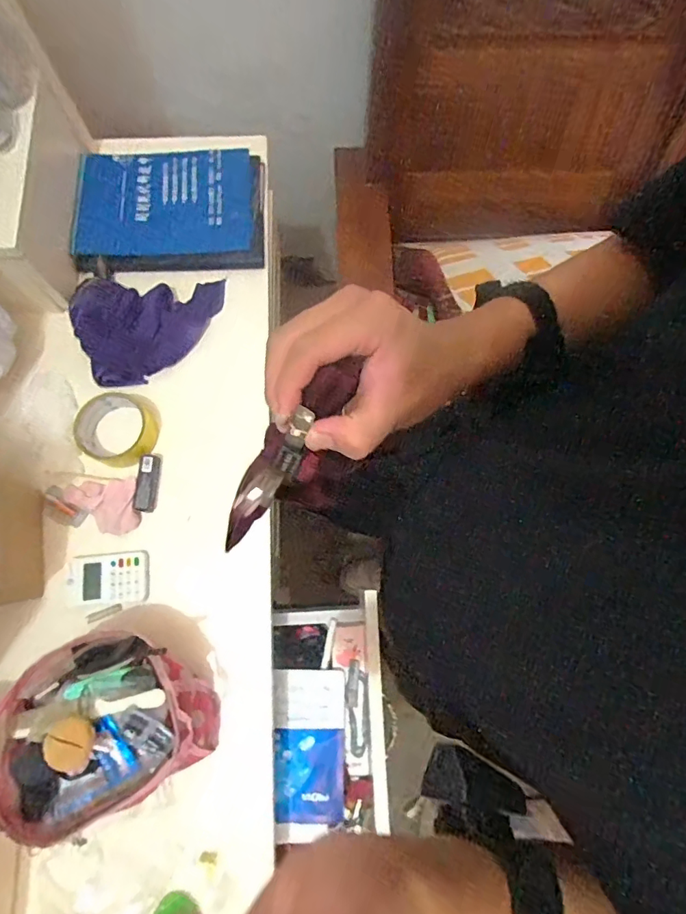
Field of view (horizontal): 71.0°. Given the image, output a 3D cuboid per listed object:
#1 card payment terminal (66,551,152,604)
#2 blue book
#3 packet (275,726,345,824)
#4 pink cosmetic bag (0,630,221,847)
[{"bbox_3d":[-0.270,0.139,0.554,0.093,0.012,0.055,-5,76,-3],"label":"card payment terminal"},{"bbox_3d":[-0.234,-0.334,0.660,0.241,0.034,0.173,-1,76,-2],"label":"blue book"},{"bbox_3d":[-0.040,0.383,0.583,0.085,0.008,0.096,4,63,-6],"label":"packet"},{"bbox_3d":[-0.237,0.258,0.474,0.182,0.104,0.152,-22,78,-6],"label":"pink cosmetic bag"}]

